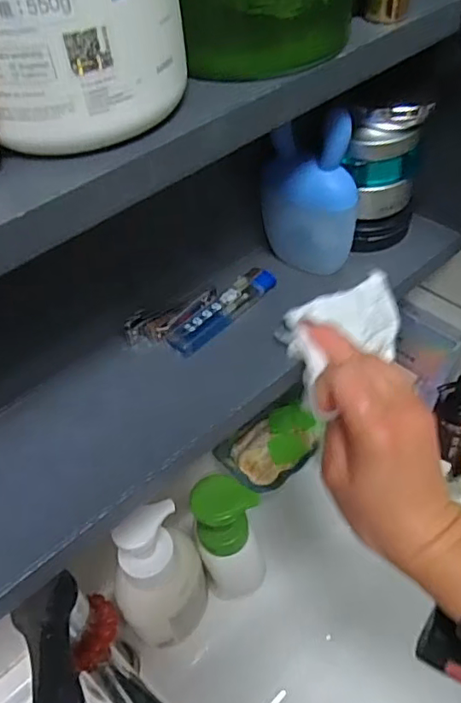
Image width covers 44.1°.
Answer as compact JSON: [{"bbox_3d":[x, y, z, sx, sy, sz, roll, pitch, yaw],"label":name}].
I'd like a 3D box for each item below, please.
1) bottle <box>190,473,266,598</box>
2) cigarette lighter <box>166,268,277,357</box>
[{"bbox_3d":[0.000,0.172,0.514,0.058,0.138,0.053,-14,48,-7],"label":"bottle"},{"bbox_3d":[-0.005,-0.028,0.376,0.020,0.013,0.086,33,58,30],"label":"cigarette lighter"}]

